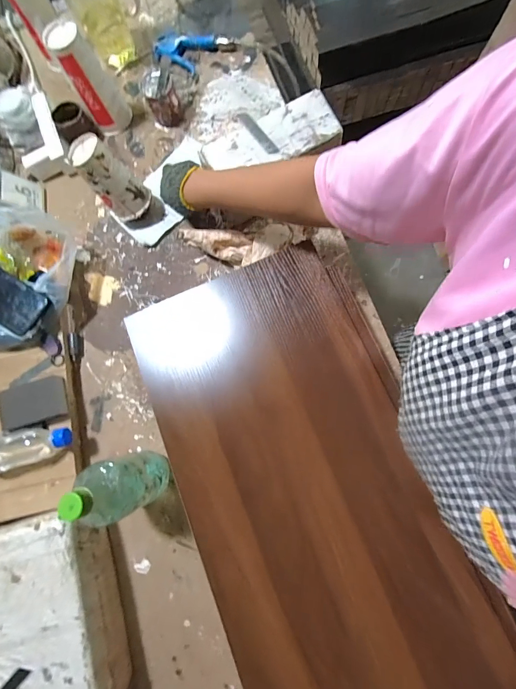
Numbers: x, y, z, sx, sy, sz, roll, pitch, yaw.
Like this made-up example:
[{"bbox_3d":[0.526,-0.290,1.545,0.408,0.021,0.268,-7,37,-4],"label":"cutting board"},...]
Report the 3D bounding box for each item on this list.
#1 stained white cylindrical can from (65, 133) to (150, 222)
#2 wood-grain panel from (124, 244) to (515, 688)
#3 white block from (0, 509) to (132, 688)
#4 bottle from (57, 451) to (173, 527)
[{"bbox_3d":[-0.255,-0.285,0.573,0.069,0.135,0.060,-51,47,-7],"label":"stained white cylindrical can"},{"bbox_3d":[0.078,0.223,0.441,0.327,0.023,0.715,-21,80,-3],"label":"wood-grain panel"},{"bbox_3d":[-0.311,0.387,0.471,0.200,0.099,0.256,-17,77,-1],"label":"white block"},{"bbox_3d":[-0.180,0.191,0.453,0.068,0.201,0.074,-1,77,3],"label":"bottle"}]

